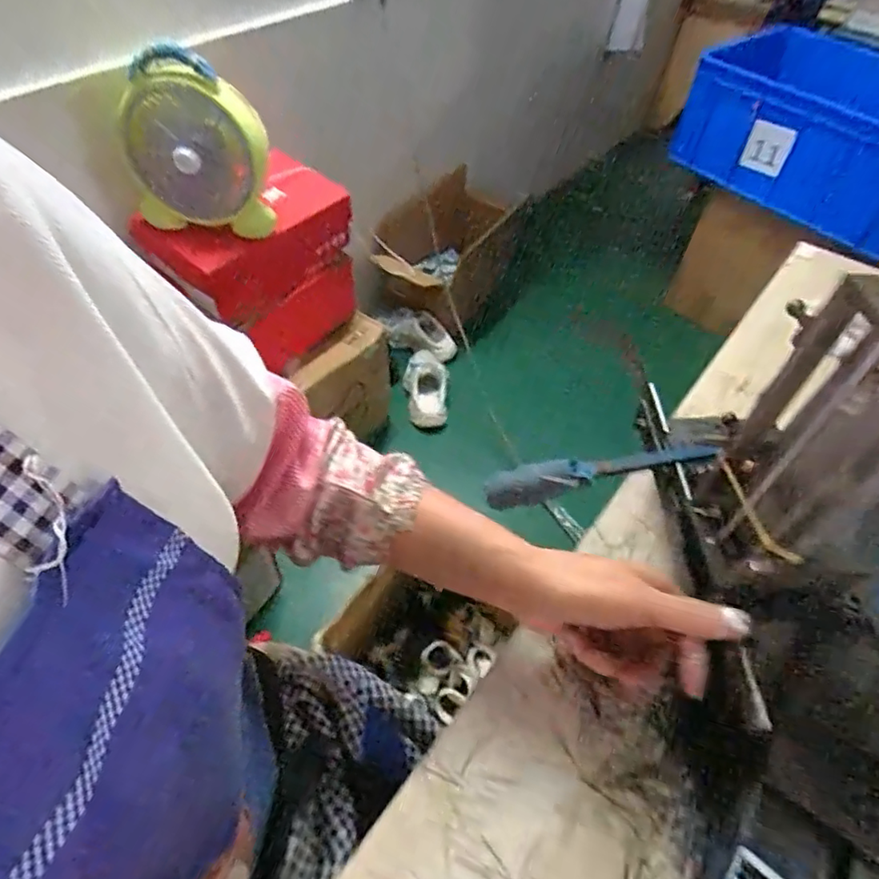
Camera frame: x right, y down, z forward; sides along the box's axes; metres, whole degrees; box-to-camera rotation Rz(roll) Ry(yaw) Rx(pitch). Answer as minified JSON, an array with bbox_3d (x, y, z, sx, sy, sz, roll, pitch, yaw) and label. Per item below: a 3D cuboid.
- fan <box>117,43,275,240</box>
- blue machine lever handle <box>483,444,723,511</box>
[{"bbox_3d":[-0.387,-0.465,0.903,0.225,0.265,0.080,-1,40,-14],"label":"fan"},{"bbox_3d":[0.111,0.022,0.402,0.156,0.029,0.024,-6,52,-7],"label":"blue machine lever handle"}]

